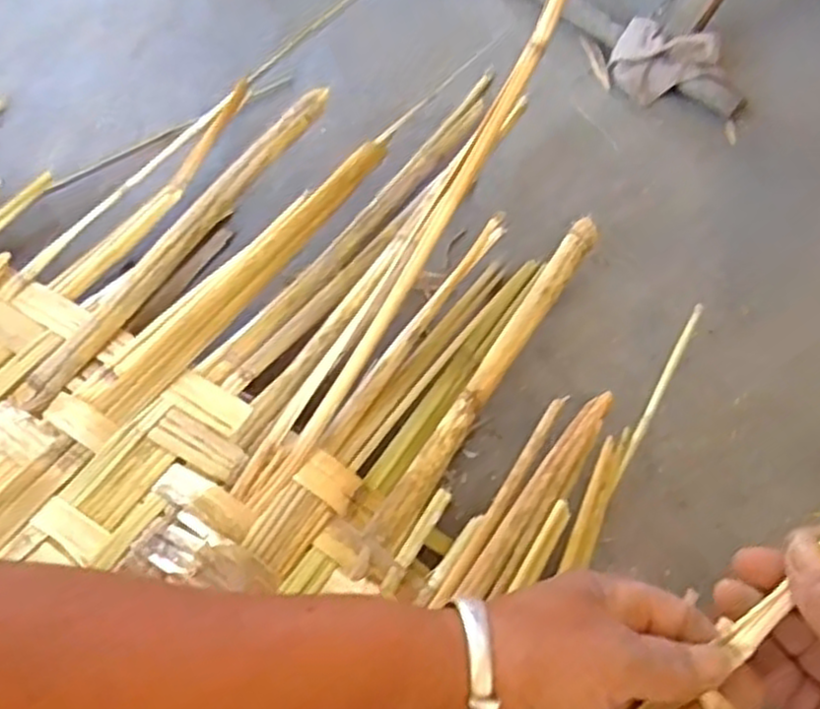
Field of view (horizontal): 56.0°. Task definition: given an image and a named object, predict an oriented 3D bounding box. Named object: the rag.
[{"bbox_3d":[0.199,-0.234,0.619,0.076,0.049,0.053,31,65,13],"label":"rag"}]

